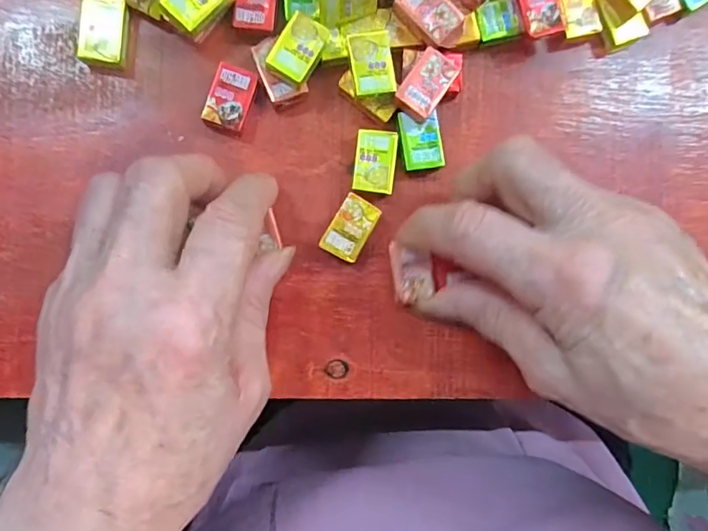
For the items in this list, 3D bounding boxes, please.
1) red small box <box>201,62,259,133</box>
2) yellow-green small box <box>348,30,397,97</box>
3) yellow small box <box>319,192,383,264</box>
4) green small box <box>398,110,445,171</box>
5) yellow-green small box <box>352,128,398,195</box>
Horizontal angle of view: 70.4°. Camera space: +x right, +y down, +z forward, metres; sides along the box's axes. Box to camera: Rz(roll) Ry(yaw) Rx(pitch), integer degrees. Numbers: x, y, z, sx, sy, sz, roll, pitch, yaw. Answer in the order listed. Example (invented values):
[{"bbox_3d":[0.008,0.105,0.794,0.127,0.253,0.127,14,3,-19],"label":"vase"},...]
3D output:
[{"bbox_3d":[-0.050,-0.068,0.205,0.017,0.006,0.025,18,87,-5],"label":"red small box"},{"bbox_3d":[0.007,-0.080,0.199,0.017,0.004,0.024,-10,94,-9],"label":"yellow-green small box"},{"bbox_3d":[-0.002,-0.015,0.209,0.016,0.008,0.025,29,87,-4],"label":"yellow small box"},{"bbox_3d":[0.028,-0.052,0.208,0.017,0.004,0.023,-10,90,-5],"label":"green small box"},{"bbox_3d":[0.009,-0.043,0.207,0.016,0.004,0.025,6,88,-5],"label":"yellow-green small box"}]

